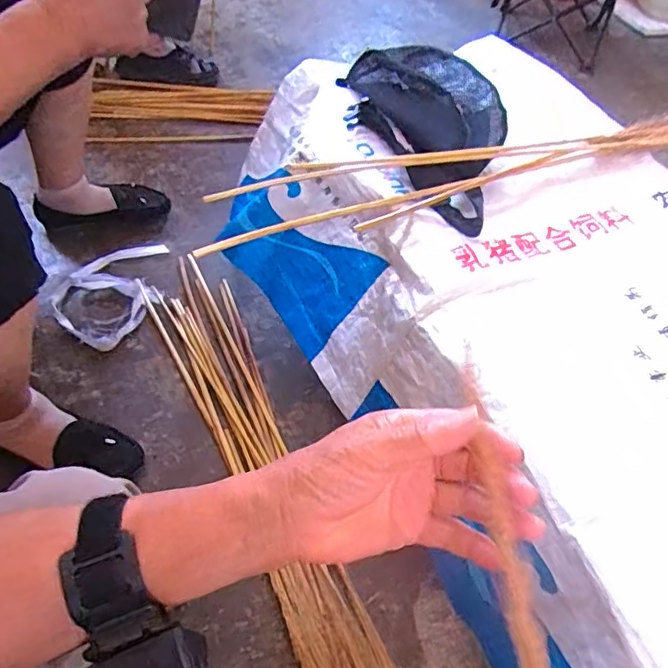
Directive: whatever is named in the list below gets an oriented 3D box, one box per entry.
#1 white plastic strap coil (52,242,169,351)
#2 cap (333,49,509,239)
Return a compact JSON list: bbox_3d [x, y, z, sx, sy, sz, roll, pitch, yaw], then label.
[{"bbox_3d":[-0.390,-0.088,1.023,0.167,0.020,0.244,28,58,15],"label":"white plastic strap coil"},{"bbox_3d":[0.137,-0.286,0.770,0.181,0.056,0.355,-16,58,-14],"label":"cap"}]

